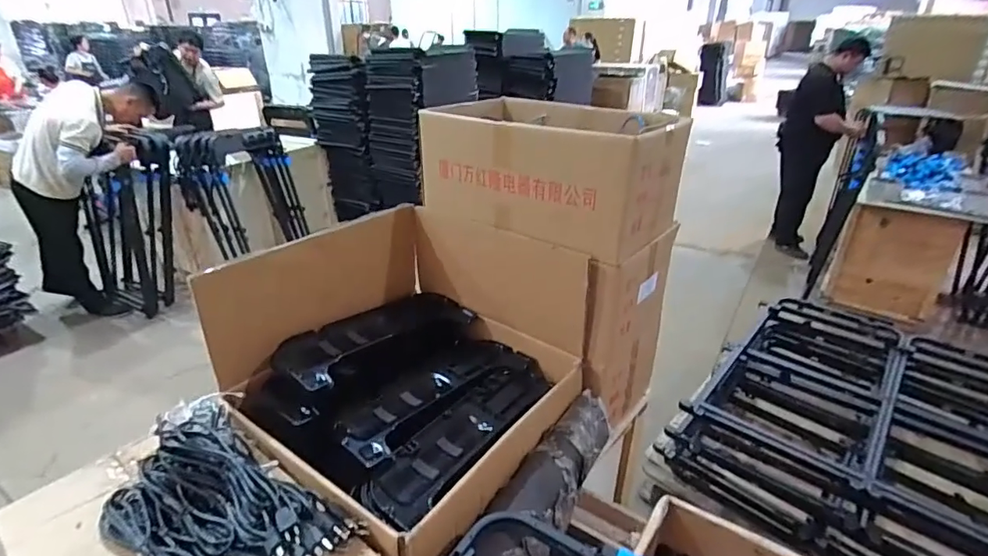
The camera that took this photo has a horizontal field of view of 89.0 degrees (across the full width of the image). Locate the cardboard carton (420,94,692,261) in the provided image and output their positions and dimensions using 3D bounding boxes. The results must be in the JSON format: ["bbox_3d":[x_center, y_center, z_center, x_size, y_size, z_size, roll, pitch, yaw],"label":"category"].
[{"bbox_3d":[0.140,-0.274,1.231,0.560,0.237,0.383,19,33,33],"label":"cardboard carton"}]

